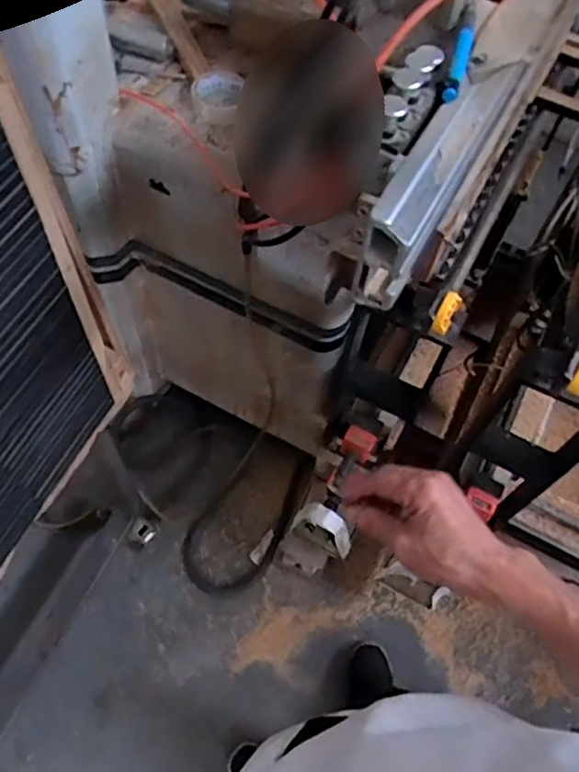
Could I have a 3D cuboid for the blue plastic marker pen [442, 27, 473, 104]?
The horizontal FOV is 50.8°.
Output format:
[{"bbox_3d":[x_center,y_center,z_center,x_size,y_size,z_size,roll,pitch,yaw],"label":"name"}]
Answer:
[{"bbox_3d":[0.125,-0.240,0.445,0.012,0.010,0.091,18,61,6],"label":"blue plastic marker pen"}]

